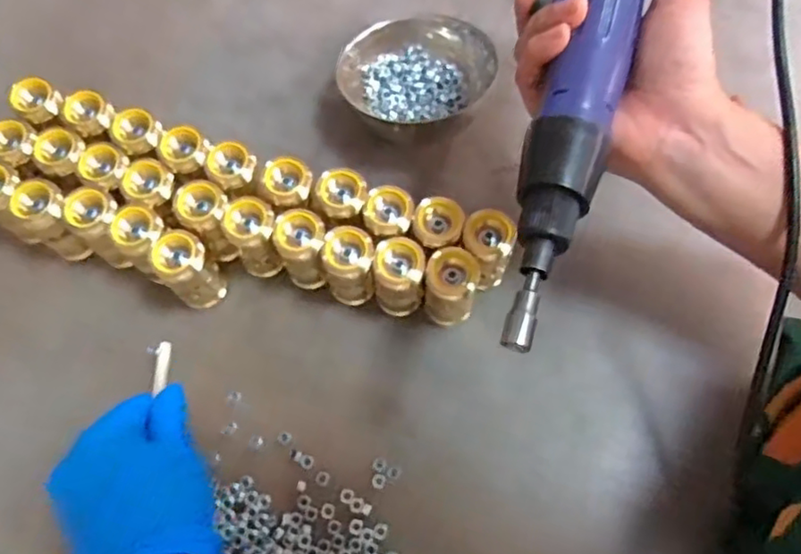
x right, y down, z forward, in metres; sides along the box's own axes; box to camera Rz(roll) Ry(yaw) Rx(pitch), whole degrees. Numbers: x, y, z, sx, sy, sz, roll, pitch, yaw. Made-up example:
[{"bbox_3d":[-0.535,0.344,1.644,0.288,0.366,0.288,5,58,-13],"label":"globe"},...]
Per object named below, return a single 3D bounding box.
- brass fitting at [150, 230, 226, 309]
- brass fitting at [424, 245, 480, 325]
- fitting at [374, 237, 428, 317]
[{"bbox_3d":[-0.133,-0.005,0.390,0.031,0.056,0.031,1,71,-2],"label":"brass fitting"},{"bbox_3d":[0.032,0.006,0.388,0.033,0.051,0.030,17,71,3],"label":"brass fitting"},{"bbox_3d":[0.000,-0.002,0.383,0.030,0.064,0.033,9,71,1],"label":"fitting"}]

